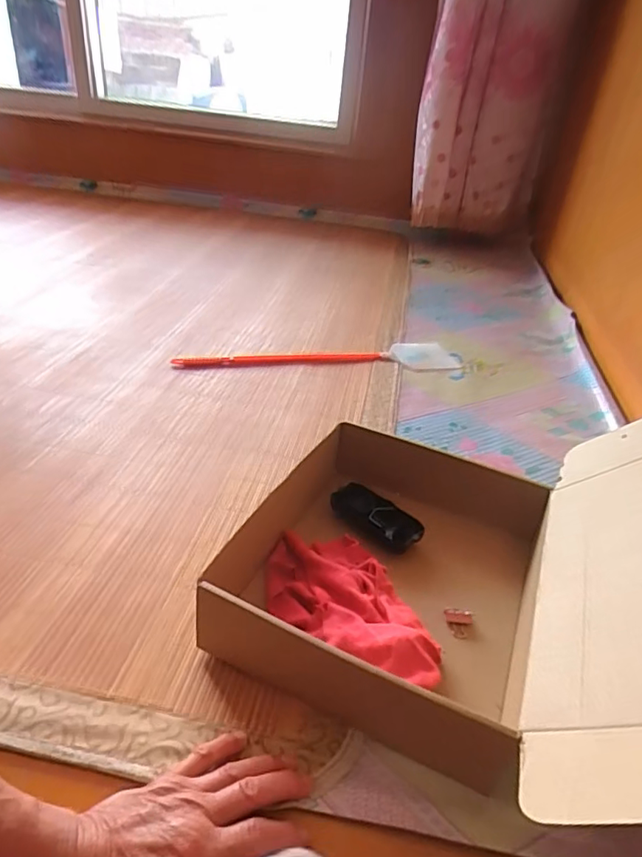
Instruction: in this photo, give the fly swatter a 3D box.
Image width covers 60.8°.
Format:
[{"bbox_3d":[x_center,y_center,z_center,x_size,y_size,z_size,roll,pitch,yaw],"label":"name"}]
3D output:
[{"bbox_3d":[-0.005,-0.134,1.044,0.535,0.008,0.109,-3,32,-11],"label":"fly swatter"}]

